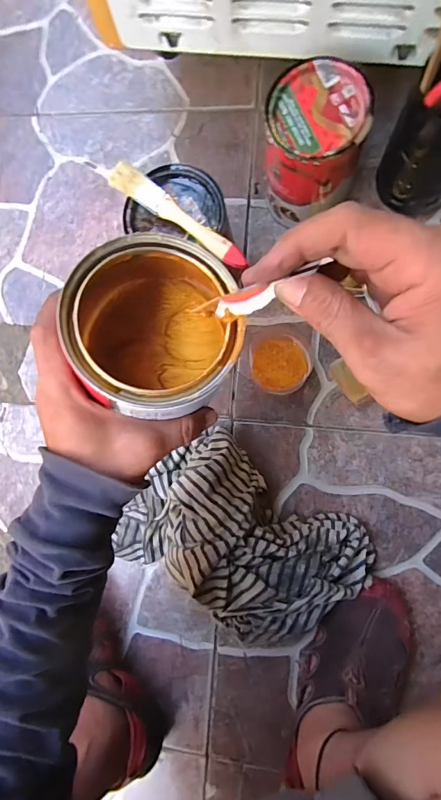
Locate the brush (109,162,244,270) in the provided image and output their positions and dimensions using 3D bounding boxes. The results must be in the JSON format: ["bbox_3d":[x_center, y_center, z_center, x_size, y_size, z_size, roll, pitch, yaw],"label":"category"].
[{"bbox_3d":[-0.043,-0.175,0.391,0.149,0.010,0.024,38,90,4],"label":"brush"}]

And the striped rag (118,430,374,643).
[{"bbox_3d":[0.020,0.164,0.456,0.255,0.099,0.182,33,90,8],"label":"striped rag"}]

